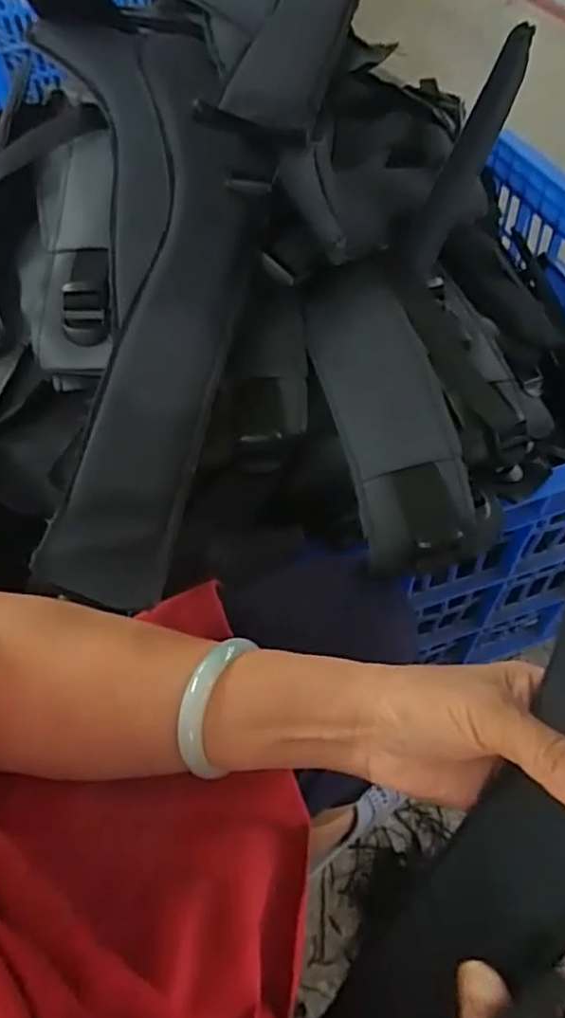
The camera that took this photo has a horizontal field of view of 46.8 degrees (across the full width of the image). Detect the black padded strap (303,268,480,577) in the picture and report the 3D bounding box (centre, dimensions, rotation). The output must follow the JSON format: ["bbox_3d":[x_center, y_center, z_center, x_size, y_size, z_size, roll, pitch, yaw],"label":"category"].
[{"bbox_3d":[0.065,-0.058,0.409,0.066,0.037,0.200,-13,74,-6],"label":"black padded strap"}]

